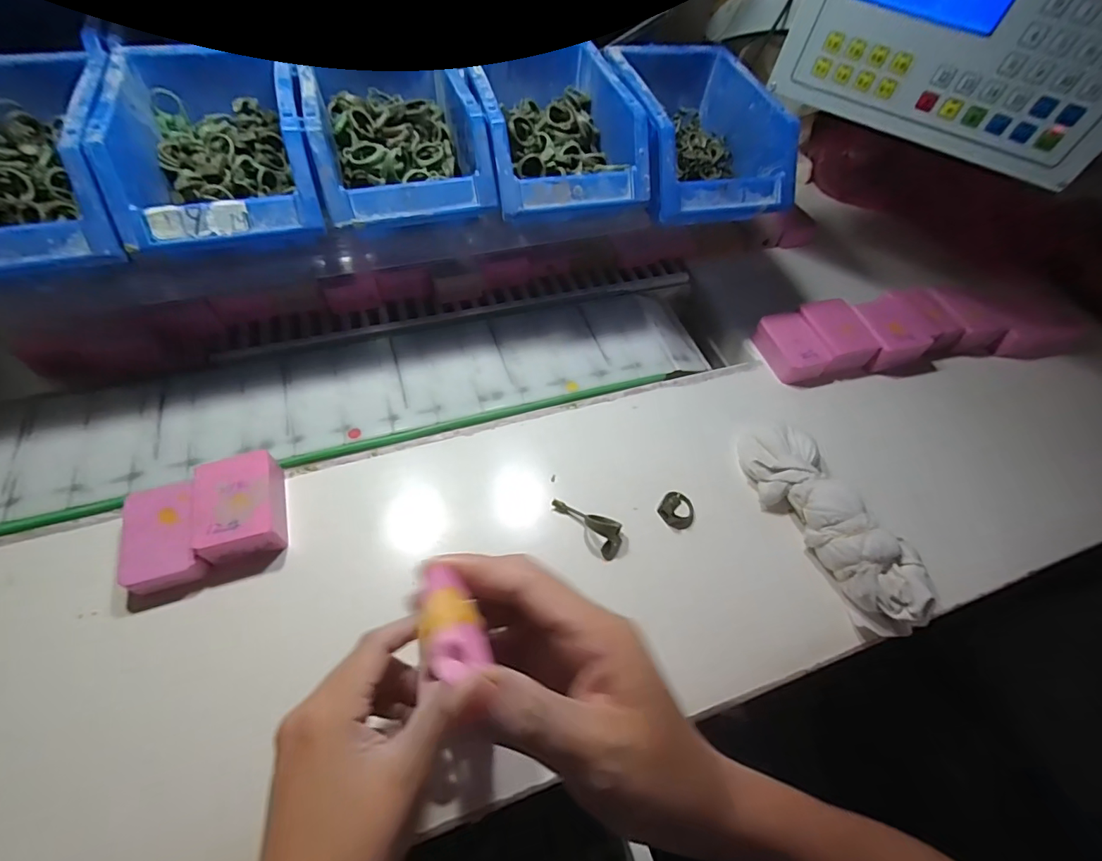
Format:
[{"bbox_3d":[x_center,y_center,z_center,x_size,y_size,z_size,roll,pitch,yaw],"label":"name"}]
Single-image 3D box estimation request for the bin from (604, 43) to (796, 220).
[{"bbox_3d":[0.125,-0.268,0.430,0.119,0.063,0.177,-11,57,-12],"label":"bin"}]

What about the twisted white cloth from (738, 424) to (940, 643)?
[{"bbox_3d":[0.219,0.065,0.377,0.067,0.043,0.178,-18,59,-17],"label":"twisted white cloth"}]

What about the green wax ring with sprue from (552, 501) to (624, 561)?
[{"bbox_3d":[0.031,0.068,0.373,0.061,0.023,0.023,41,62,21],"label":"green wax ring with sprue"}]

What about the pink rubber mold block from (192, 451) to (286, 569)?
[{"bbox_3d":[-0.219,0.051,0.342,0.048,0.030,0.072,-14,58,-14],"label":"pink rubber mold block"}]

